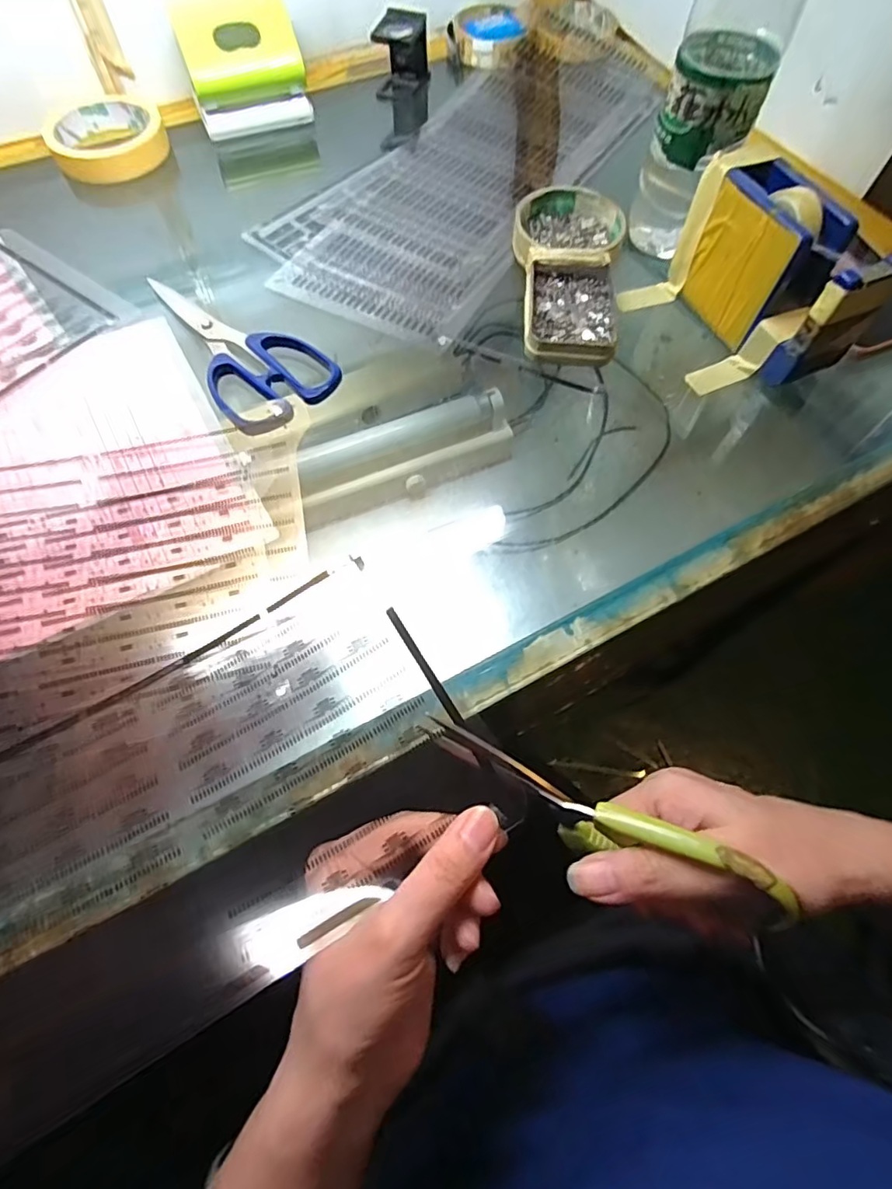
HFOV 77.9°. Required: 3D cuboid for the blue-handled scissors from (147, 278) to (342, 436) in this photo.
[{"bbox_3d":[-0.156,-0.170,0.376,0.173,0.013,0.075,37,70,14],"label":"blue-handled scissors"}]

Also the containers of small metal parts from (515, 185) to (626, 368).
[{"bbox_3d":[0.087,-0.237,0.408,0.080,0.025,0.171,9,65,3],"label":"containers of small metal parts"}]

